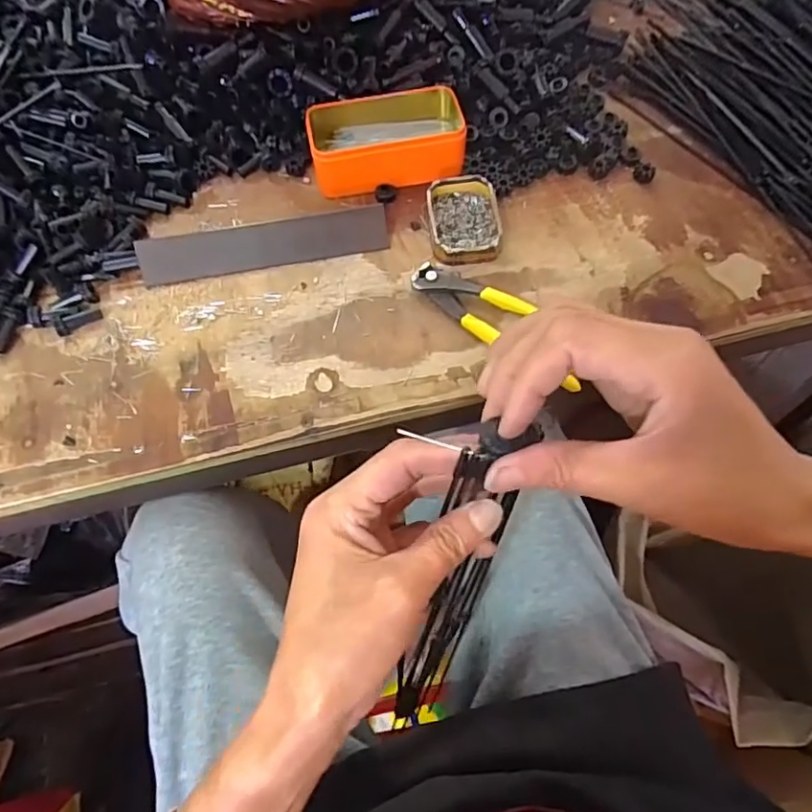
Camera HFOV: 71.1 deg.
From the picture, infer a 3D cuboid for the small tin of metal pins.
[{"bbox_3d":[0.053,-0.168,0.513,0.062,0.023,0.089,-4,62,-1],"label":"small tin of metal pins"}]

